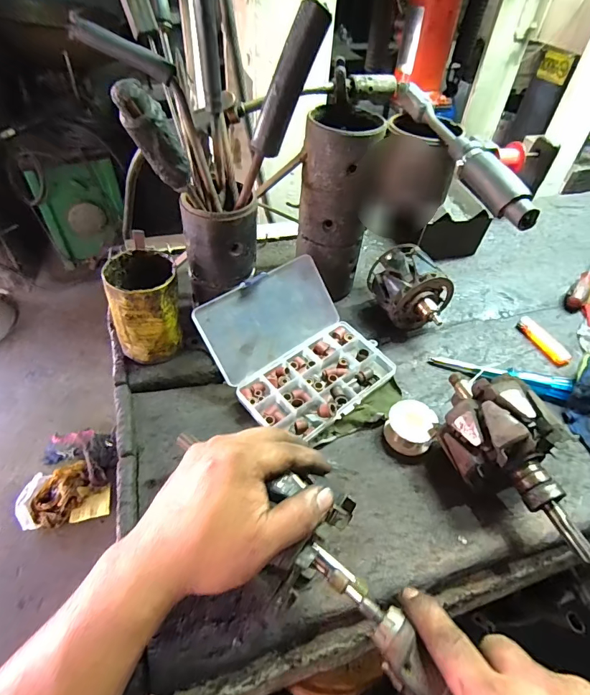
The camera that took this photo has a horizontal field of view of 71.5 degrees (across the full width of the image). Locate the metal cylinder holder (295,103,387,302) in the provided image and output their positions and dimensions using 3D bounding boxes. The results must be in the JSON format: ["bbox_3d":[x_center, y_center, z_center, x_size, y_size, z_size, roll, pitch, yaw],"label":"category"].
[{"bbox_3d":[0.049,-0.178,0.526,0.089,0.204,0.093,9,48,4],"label":"metal cylinder holder"}]

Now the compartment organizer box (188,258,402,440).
[{"bbox_3d":[0.005,-0.002,0.476,0.176,0.077,0.175,-32,57,-28],"label":"compartment organizer box"}]

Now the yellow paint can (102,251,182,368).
[{"bbox_3d":[-0.171,-0.046,0.472,0.072,0.111,0.070,2,47,-2],"label":"yellow paint can"}]

